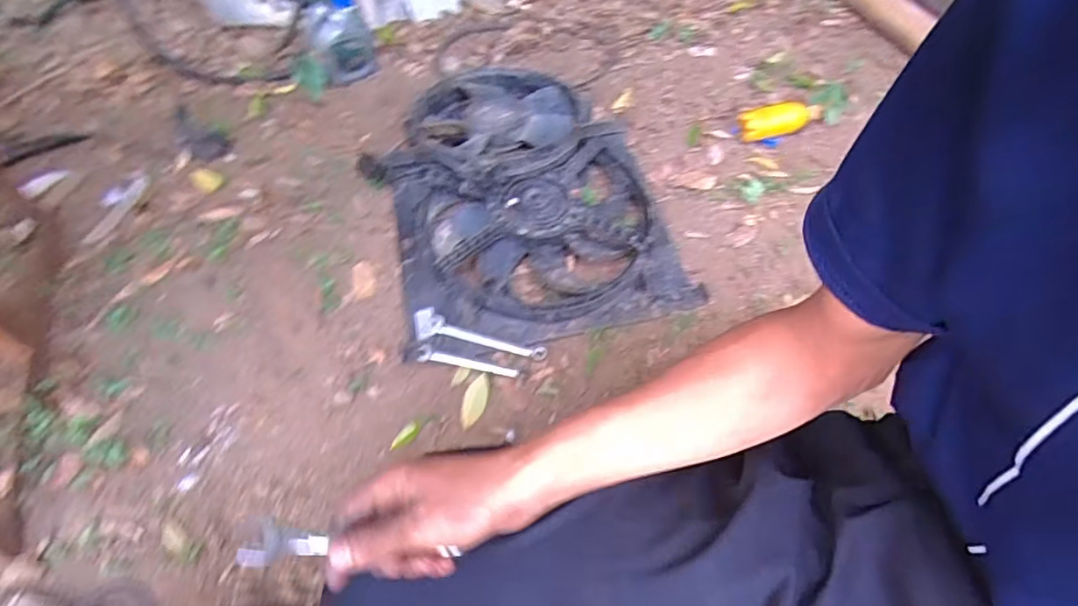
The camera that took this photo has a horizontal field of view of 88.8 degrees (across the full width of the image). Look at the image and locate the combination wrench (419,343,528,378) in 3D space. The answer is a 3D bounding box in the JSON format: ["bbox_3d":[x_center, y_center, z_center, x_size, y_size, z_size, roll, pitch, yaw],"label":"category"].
[{"bbox_3d":[-0.099,0.087,0.820,0.162,0.007,0.024,9,56,4],"label":"combination wrench"}]

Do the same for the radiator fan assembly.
[{"bbox_3d":[-0.039,-0.202,0.962,0.496,0.105,0.593,-11,57,-10],"label":"radiator fan assembly"}]

